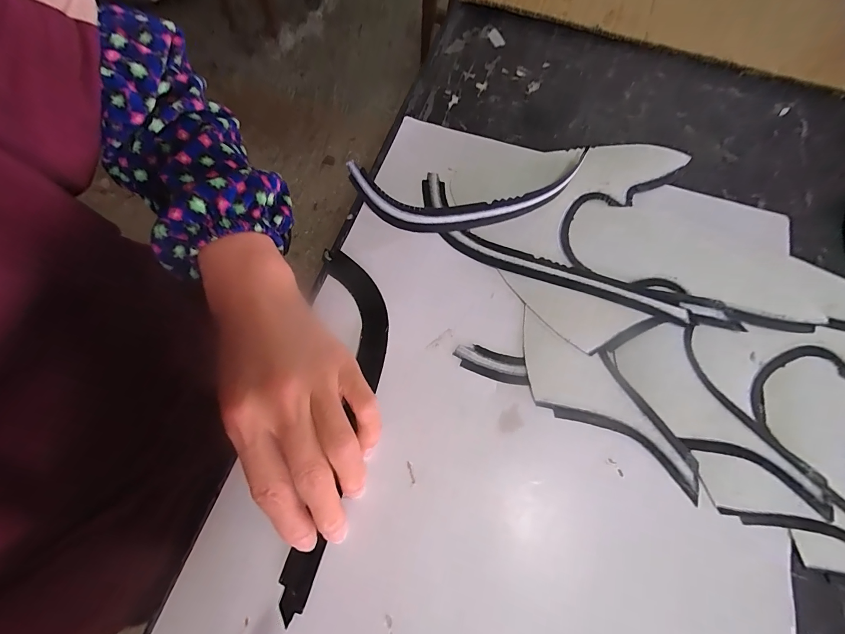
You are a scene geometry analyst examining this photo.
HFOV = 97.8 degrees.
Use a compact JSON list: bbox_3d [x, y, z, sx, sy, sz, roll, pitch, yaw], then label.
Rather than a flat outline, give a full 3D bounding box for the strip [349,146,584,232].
[{"bbox_3d":[0.033,-0.096,0.278,0.171,0.021,0.056,-7,69,-4],"label":"strip"}]

